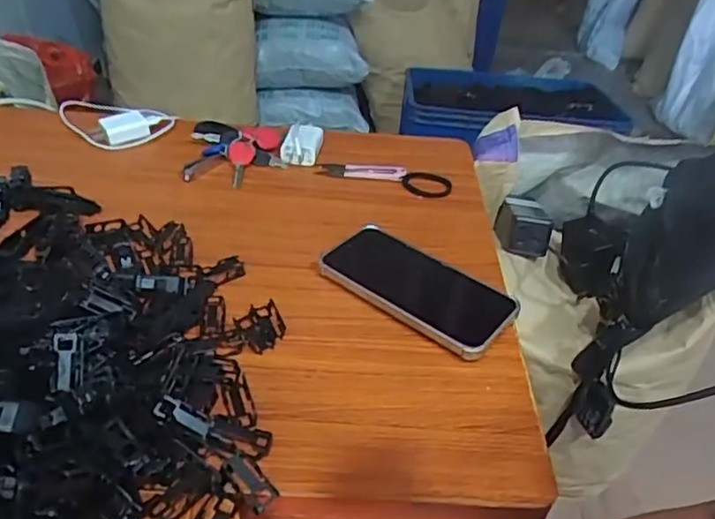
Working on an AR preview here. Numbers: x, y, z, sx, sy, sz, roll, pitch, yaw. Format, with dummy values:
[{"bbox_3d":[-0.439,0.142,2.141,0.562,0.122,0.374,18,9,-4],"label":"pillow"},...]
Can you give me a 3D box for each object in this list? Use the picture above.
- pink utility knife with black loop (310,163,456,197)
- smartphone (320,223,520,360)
[{"bbox_3d":[0.028,-0.091,0.665,0.144,0.009,0.036,12,39,7],"label":"pink utility knife with black loop"},{"bbox_3d":[0.051,0.021,0.523,0.161,0.015,0.082,29,40,28],"label":"smartphone"}]

